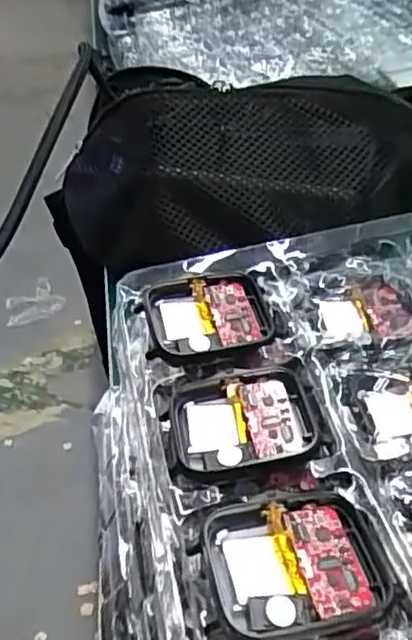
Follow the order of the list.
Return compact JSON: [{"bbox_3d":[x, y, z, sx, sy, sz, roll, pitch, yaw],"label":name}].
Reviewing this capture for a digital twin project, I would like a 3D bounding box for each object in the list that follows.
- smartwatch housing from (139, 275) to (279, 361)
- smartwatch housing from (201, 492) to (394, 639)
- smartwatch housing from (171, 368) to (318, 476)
[{"bbox_3d":[0.001,-0.001,0.237,0.046,0.009,0.037,-11,41,-8],"label":"smartwatch housing"},{"bbox_3d":[0.022,0.063,0.165,0.044,0.008,0.039,-10,41,-4],"label":"smartwatch housing"},{"bbox_3d":[0.012,0.035,0.206,0.044,0.013,0.035,-6,41,-3],"label":"smartwatch housing"}]

